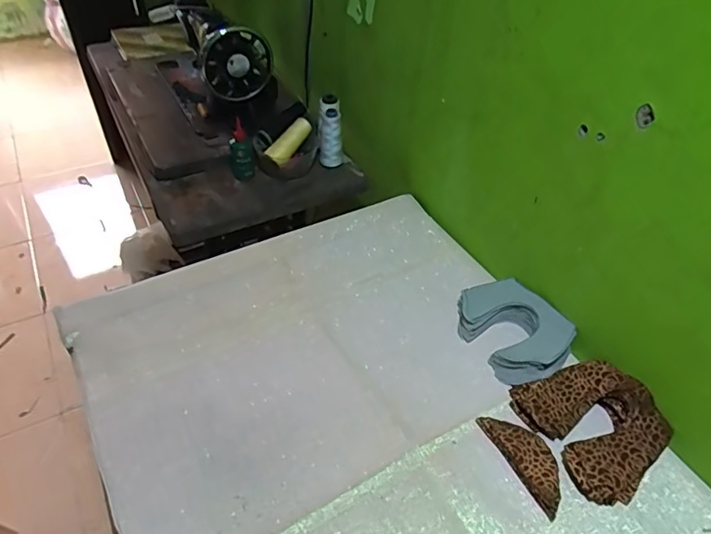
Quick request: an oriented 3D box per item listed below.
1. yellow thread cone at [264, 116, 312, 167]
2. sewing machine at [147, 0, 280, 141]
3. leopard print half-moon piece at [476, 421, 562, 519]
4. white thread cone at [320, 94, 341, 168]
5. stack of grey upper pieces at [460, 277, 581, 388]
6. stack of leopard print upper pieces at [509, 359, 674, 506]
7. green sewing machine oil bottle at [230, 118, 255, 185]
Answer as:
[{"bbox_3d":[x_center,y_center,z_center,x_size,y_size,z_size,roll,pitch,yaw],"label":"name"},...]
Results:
[{"bbox_3d":[-0.126,-0.247,1.003,0.035,0.039,0.111,32,76,27],"label":"yellow thread cone"},{"bbox_3d":[-0.325,-0.472,1.127,0.173,0.204,0.403,-21,49,-23],"label":"sewing machine"},{"bbox_3d":[0.203,0.223,0.609,0.048,0.018,0.125,-20,49,-21],"label":"leopard print half-moon piece"},{"bbox_3d":[-0.048,-0.257,1.010,0.047,0.125,0.051,2,45,0],"label":"white thread cone"},{"bbox_3d":[0.222,0.087,0.733,0.122,0.038,0.165,-21,49,-22],"label":"stack of grey upper pieces"},{"bbox_3d":[0.295,0.188,0.631,0.140,0.043,0.163,-17,48,-18],"label":"stack of leopard print upper pieces"},{"bbox_3d":[-0.220,-0.226,0.989,0.047,0.122,0.048,-10,46,-12],"label":"green sewing machine oil bottle"}]

